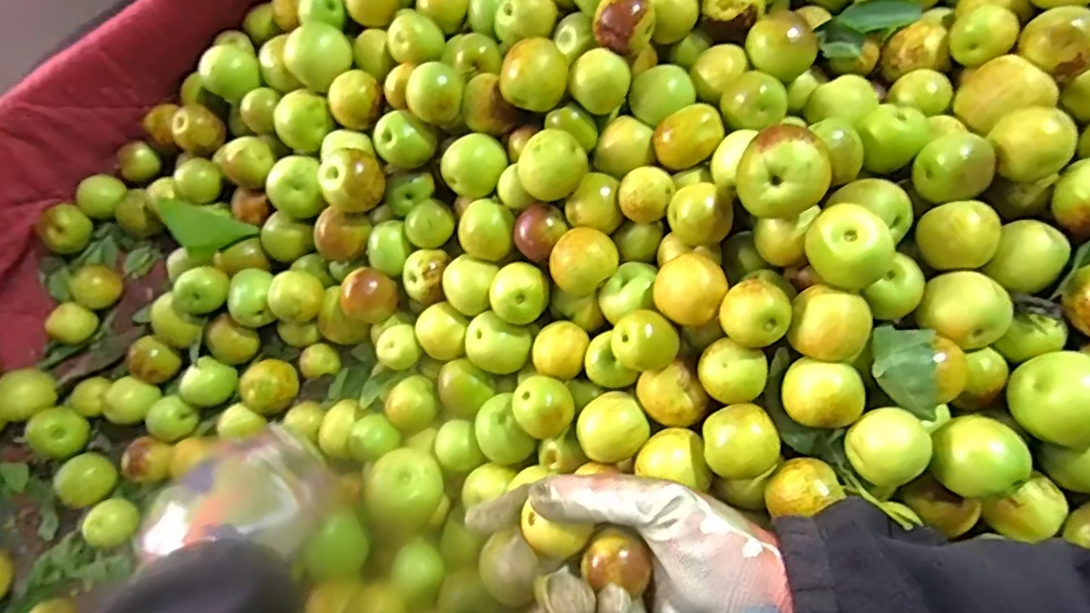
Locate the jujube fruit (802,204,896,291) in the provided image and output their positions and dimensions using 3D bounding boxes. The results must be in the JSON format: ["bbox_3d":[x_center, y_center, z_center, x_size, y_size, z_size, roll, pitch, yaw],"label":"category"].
[{"bbox_3d":[0.148,-0.029,0.303,0.027,0.029,0.040,-31,78,-6],"label":"jujube fruit"}]

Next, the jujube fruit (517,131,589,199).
[{"bbox_3d":[0.004,-0.080,0.360,0.035,0.031,0.036,0,77,1],"label":"jujube fruit"}]

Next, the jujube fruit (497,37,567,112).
[{"bbox_3d":[-0.007,-0.135,0.370,0.039,0.032,0.031,-10,77,-1],"label":"jujube fruit"}]

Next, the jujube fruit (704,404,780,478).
[{"bbox_3d":[0.099,0.069,0.318,0.033,0.028,0.035,0,77,1],"label":"jujube fruit"}]

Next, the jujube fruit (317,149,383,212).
[{"bbox_3d":[-0.126,-0.080,0.412,0.039,0.031,0.039,0,77,1],"label":"jujube fruit"}]

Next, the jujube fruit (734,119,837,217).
[{"bbox_3d":[0.115,-0.063,0.310,0.036,0.043,0.041,-41,79,-8],"label":"jujube fruit"}]

